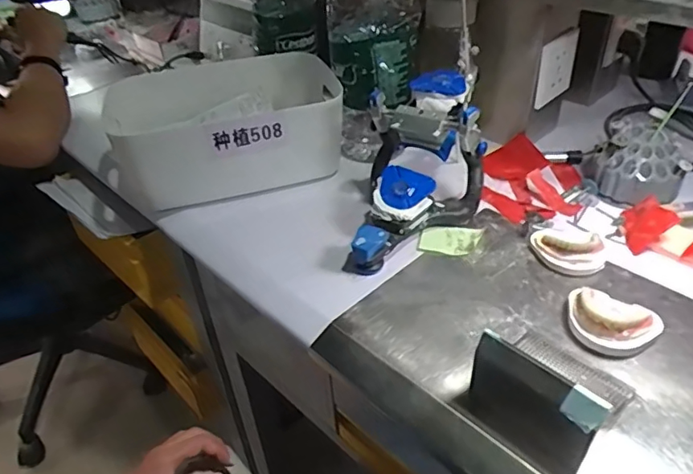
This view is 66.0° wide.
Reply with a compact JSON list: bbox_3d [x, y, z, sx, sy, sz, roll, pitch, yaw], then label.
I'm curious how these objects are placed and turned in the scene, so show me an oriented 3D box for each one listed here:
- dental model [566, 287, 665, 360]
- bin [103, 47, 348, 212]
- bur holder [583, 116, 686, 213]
[{"bbox_3d":[0.242,0.075,0.484,0.076,0.031,0.063,13,42,20],"label":"dental model"},{"bbox_3d":[-0.157,-0.156,0.748,0.293,0.111,0.233,-10,40,-7],"label":"bin"},{"bbox_3d":[0.344,-0.088,0.638,0.107,0.080,0.072,17,44,24],"label":"bur holder"}]

